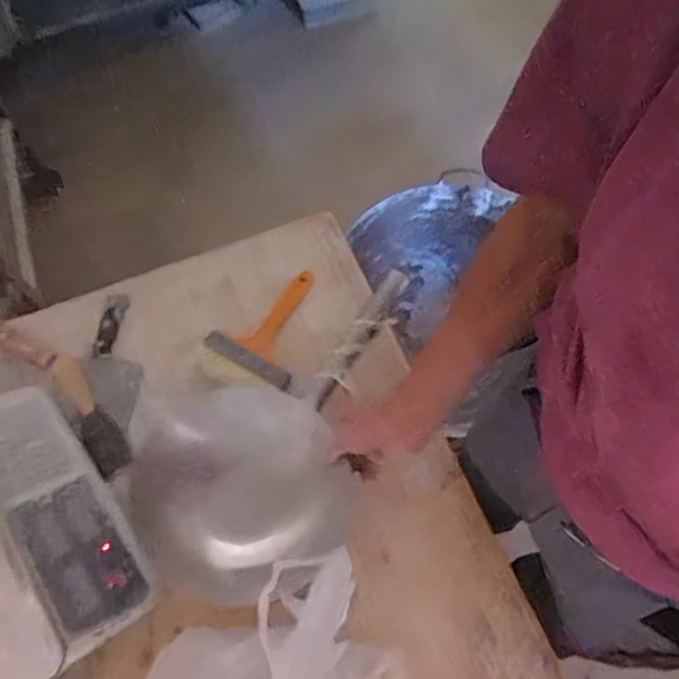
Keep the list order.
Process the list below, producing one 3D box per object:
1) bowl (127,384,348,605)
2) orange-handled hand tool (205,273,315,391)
[{"bbox_3d":[-0.123,0.165,0.668,0.232,0.095,0.235,0,67,0],"label":"bowl"},{"bbox_3d":[-0.090,-0.028,0.829,0.127,0.029,0.174,28,69,11],"label":"orange-handled hand tool"}]

